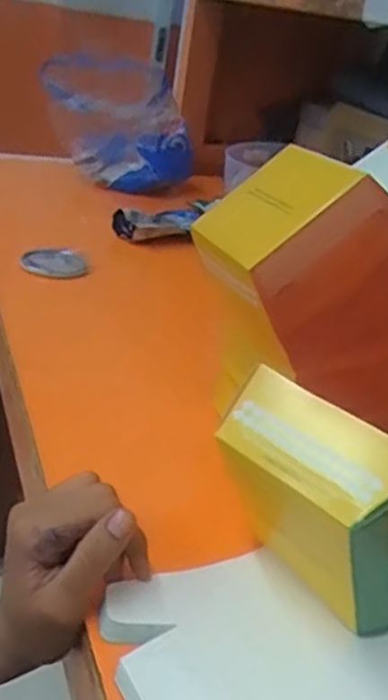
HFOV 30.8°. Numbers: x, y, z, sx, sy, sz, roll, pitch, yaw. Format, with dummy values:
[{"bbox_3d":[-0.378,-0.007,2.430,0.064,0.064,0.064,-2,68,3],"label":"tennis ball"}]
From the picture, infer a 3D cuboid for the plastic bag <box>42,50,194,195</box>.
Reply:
[{"bbox_3d":[-0.106,-0.327,1.029,0.227,0.182,0.141,5,27,-9],"label":"plastic bag"}]

